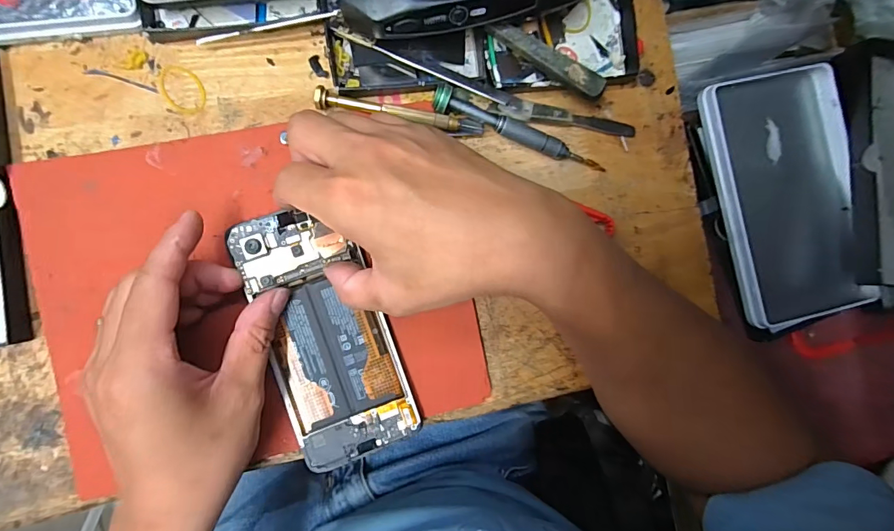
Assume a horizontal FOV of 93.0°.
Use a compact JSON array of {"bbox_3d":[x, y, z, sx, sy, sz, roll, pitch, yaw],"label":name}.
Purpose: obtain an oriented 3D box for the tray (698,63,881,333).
[{"bbox_3d":[0.255,-0.050,0.317,0.100,0.022,0.185,-14,92,-7],"label":"tray"}]

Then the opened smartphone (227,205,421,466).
[{"bbox_3d":[-0.075,0.042,0.261,0.072,0.009,0.155,-22,94,-7],"label":"opened smartphone"}]

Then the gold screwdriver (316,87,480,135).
[{"bbox_3d":[-0.029,-0.098,0.271,0.109,0.006,0.012,9,89,-7],"label":"gold screwdriver"}]

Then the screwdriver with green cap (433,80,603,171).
[{"bbox_3d":[0.050,-0.086,0.281,0.126,0.018,0.015,20,88,-7],"label":"screwdriver with green cap"}]

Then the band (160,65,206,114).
[{"bbox_3d":[-0.166,-0.111,0.266,0.023,0.004,0.033,-34,94,-6],"label":"band"}]

